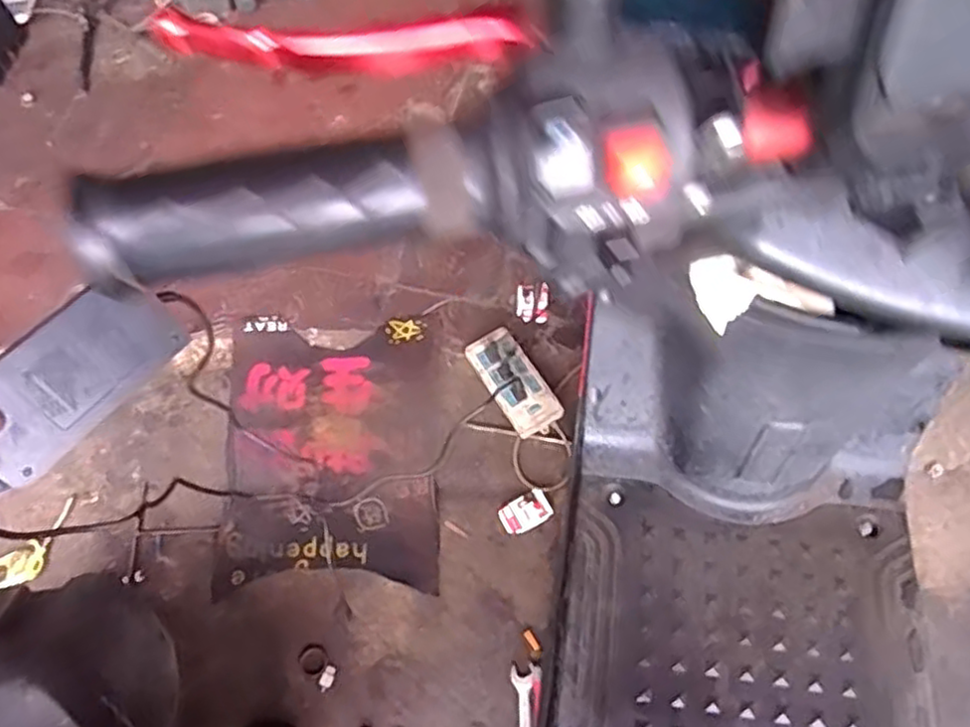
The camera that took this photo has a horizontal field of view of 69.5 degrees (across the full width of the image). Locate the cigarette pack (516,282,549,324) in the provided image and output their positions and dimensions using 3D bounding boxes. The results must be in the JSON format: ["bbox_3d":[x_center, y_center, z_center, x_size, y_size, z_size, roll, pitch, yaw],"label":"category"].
[{"bbox_3d":[0.084,-0.110,1.259,0.057,0.021,0.077,2,64,3],"label":"cigarette pack"}]

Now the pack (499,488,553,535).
[{"bbox_3d":[0.067,0.248,1.159,0.080,0.021,0.052,-25,66,-11],"label":"pack"}]

